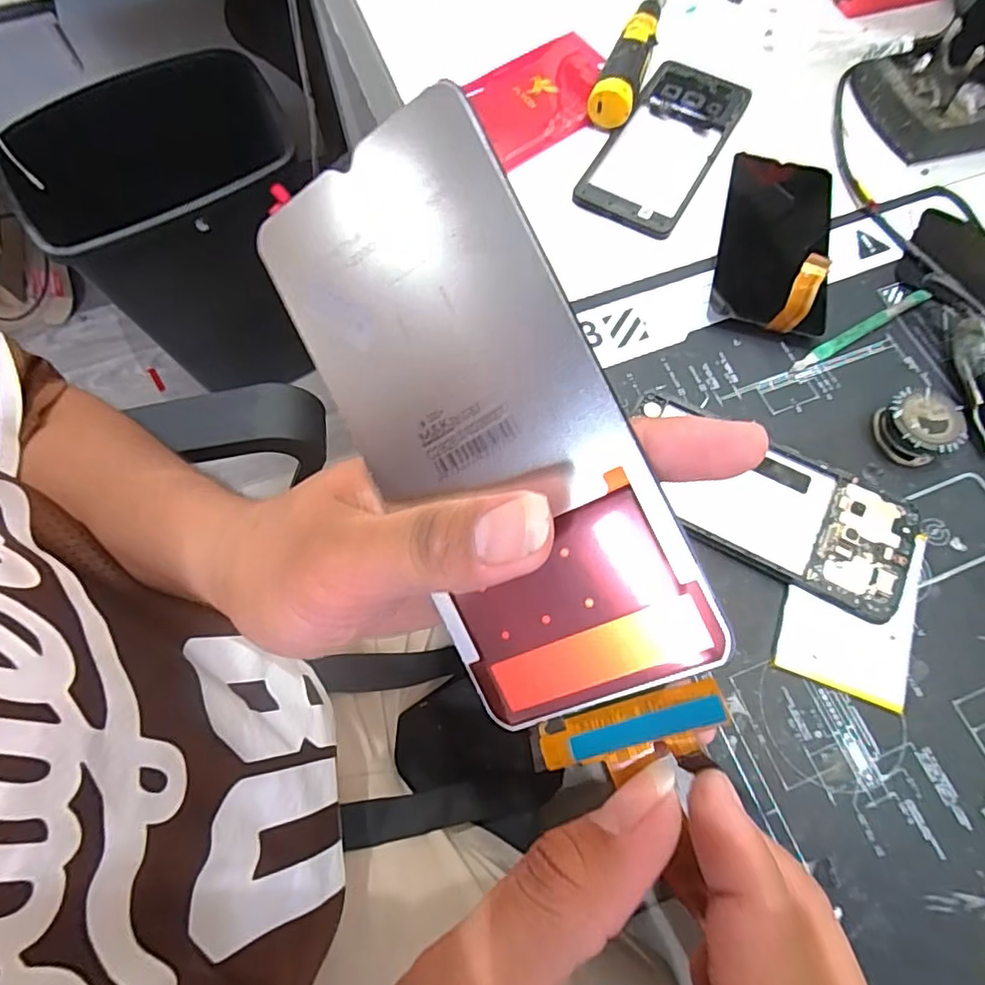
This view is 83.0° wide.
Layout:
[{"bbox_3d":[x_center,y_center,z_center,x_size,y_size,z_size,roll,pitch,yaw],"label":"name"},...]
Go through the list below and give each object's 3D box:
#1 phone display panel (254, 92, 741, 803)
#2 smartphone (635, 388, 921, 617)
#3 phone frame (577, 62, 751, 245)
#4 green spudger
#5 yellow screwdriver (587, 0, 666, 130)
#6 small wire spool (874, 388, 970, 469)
[{"bbox_3d":[-0.001,-0.010,0.148,0.070,0.004,0.173,-27,89,20],"label":"phone display panel"},{"bbox_3d":[0.149,0.004,0.306,0.160,0.011,0.070,27,69,10],"label":"smartphone"},{"bbox_3d":[0.126,-0.256,0.410,0.078,0.010,0.167,28,73,11],"label":"phone frame"},{"bbox_3d":[0.233,-0.103,0.353,0.106,0.005,0.008,-29,71,-9],"label":"green spudger"},{"bbox_3d":[0.109,-0.345,0.431,0.031,0.035,0.161,16,71,8],"label":"yellow screwdriver"},{"bbox_3d":[0.243,-0.038,0.319,0.037,0.024,0.040,-31,72,-9],"label":"small wire spool"}]

